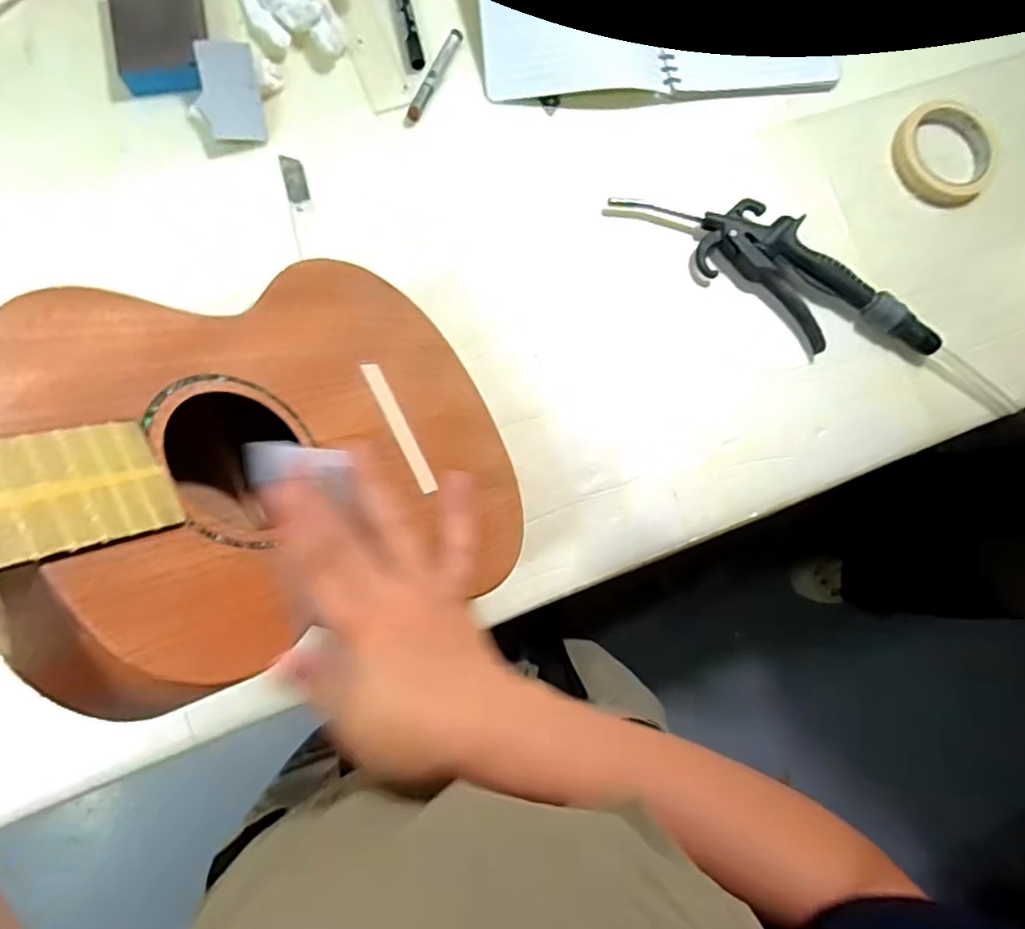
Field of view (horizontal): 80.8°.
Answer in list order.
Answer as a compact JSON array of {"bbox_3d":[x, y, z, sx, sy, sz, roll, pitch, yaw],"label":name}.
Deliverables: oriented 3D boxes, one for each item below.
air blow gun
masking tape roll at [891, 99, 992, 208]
[{"bbox_3d":[0.240,-0.174,0.539,0.298,0.030,0.081,36,83,-2],"label":"air blow gun"},{"bbox_3d":[0.415,-0.298,0.581,0.093,0.022,0.091,3,85,-6],"label":"masking tape roll"}]

